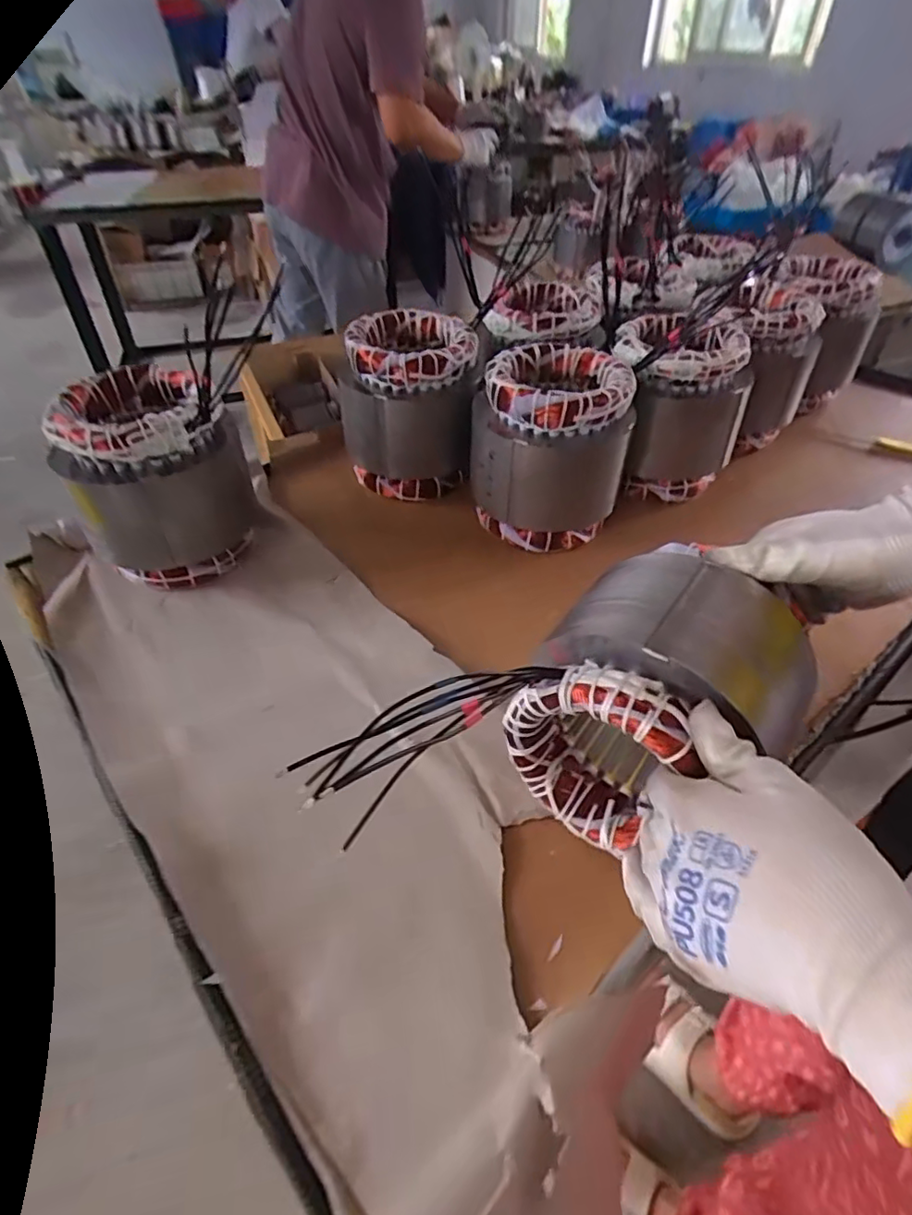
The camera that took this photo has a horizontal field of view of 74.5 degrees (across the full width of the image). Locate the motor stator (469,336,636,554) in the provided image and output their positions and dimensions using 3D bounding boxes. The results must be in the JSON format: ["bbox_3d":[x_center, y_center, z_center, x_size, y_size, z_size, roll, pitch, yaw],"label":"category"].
[{"bbox_3d":[0.087,-0.152,0.596,0.137,0.162,0.137,-1,43,-1],"label":"motor stator"}]

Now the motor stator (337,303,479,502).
[{"bbox_3d":[-0.053,-0.222,0.665,0.149,0.161,0.130,2,43,2],"label":"motor stator"}]

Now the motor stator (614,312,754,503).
[{"bbox_3d":[0.228,-0.217,0.644,0.128,0.153,0.142,1,43,1],"label":"motor stator"}]

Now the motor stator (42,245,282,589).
[{"bbox_3d":[-0.263,-0.113,0.544,0.139,0.160,0.130,-18,46,-18],"label":"motor stator"}]

